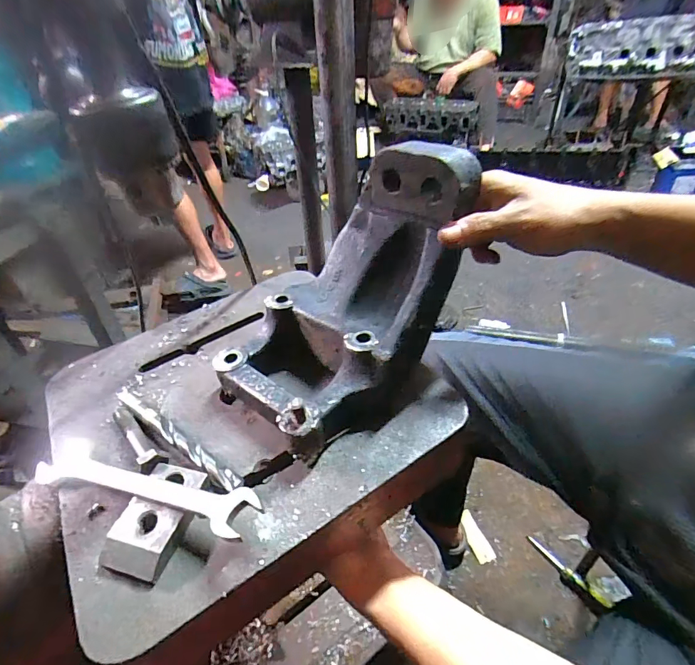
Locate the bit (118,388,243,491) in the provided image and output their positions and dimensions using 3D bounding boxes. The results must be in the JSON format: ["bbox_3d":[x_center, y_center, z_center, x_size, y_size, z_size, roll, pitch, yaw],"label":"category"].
[{"bbox_3d":[-0.143,0.082,0.347,0.169,0.009,0.012,24,48,31],"label":"bit"}]

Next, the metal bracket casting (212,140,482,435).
[{"bbox_3d":[-0.009,-0.036,0.338,0.146,0.164,0.191,24,48,31],"label":"metal bracket casting"}]

